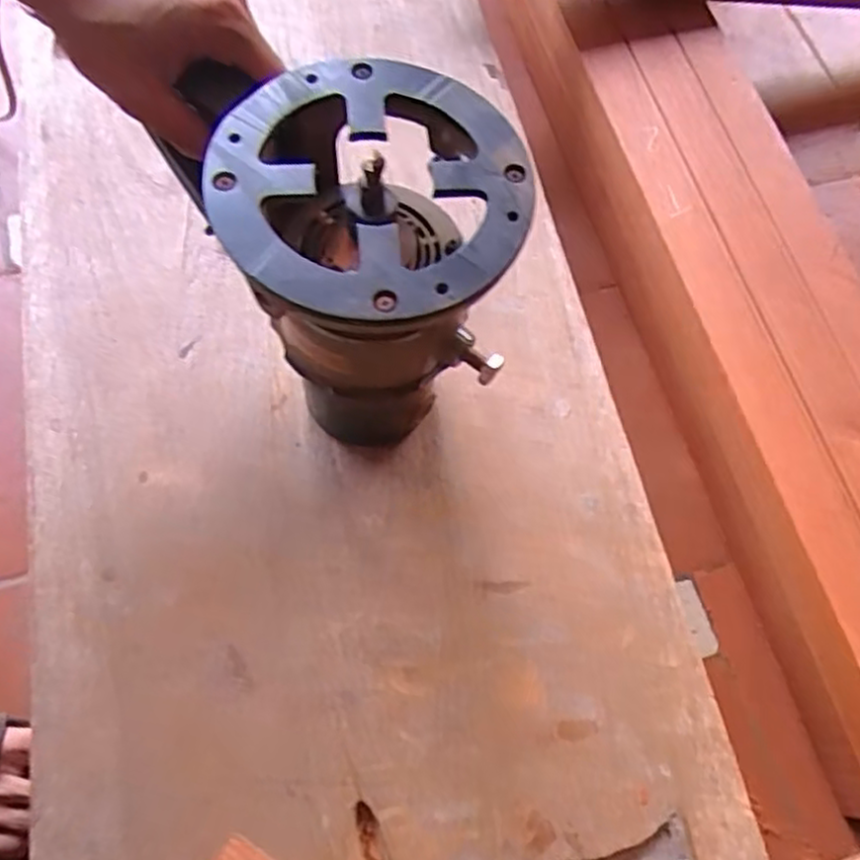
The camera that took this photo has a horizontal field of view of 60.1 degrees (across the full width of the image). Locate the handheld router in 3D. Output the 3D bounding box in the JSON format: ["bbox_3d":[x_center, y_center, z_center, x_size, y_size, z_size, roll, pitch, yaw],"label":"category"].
[{"bbox_3d":[-0.034,-0.074,0.456,0.145,0.228,0.154,-15,67,-10],"label":"handheld router"}]

